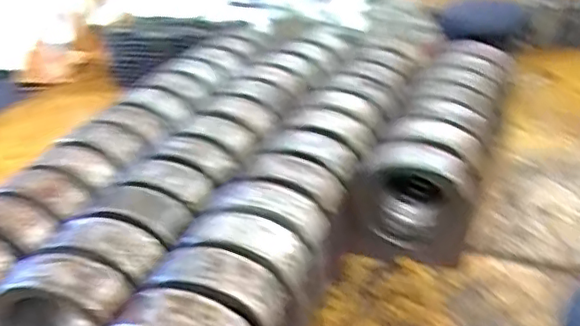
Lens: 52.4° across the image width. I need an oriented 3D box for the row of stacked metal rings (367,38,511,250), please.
[{"bbox_3d":[0.362,-0.089,1.367,0.172,0.191,0.659,11,35,23],"label":"row of stacked metal rings"}]

